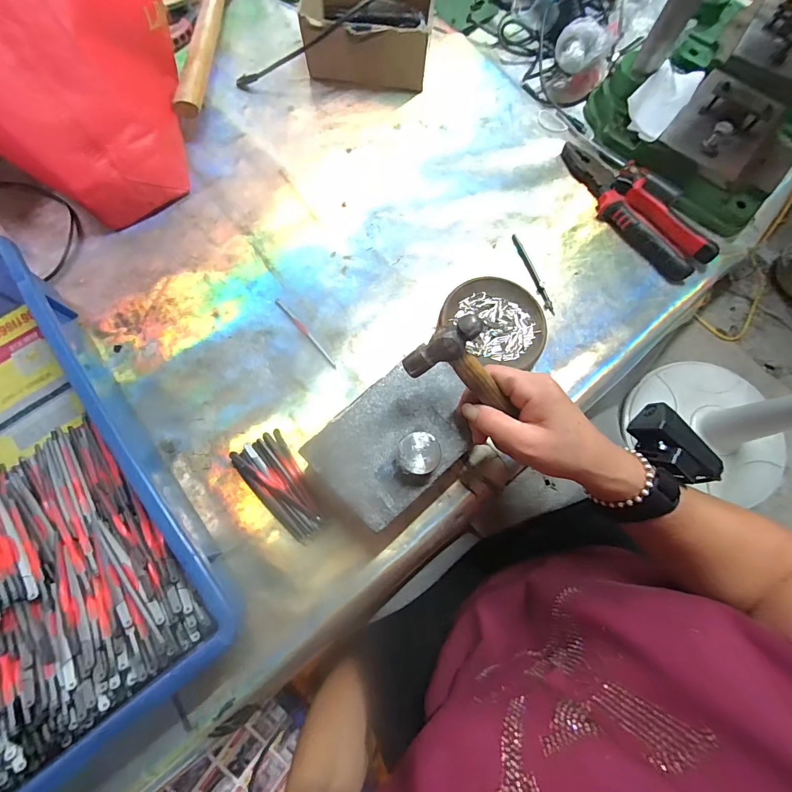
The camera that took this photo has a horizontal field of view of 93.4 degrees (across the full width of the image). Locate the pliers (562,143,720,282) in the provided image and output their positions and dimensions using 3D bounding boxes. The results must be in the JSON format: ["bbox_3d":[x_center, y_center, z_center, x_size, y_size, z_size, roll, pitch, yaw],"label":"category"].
[{"bbox_3d":[0.277,-0.226,0.443,0.051,0.030,0.209,-32,78,-10],"label":"pliers"}]

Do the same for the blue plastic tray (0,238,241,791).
[{"bbox_3d":[-0.354,0.105,0.316,0.288,0.072,0.431,-35,79,-11],"label":"blue plastic tray"}]

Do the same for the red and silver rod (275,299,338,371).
[{"bbox_3d":[-0.098,-0.069,0.405,0.007,0.004,0.104,-39,79,-11],"label":"red and silver rod"}]

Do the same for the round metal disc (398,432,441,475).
[{"bbox_3d":[0.019,0.048,0.310,0.033,0.022,0.033,0,75,-2],"label":"round metal disc"}]

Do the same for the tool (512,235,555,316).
[{"bbox_3d":[0.158,-0.142,0.430,0.009,0.004,0.106,-19,76,-7],"label":"tool"}]

